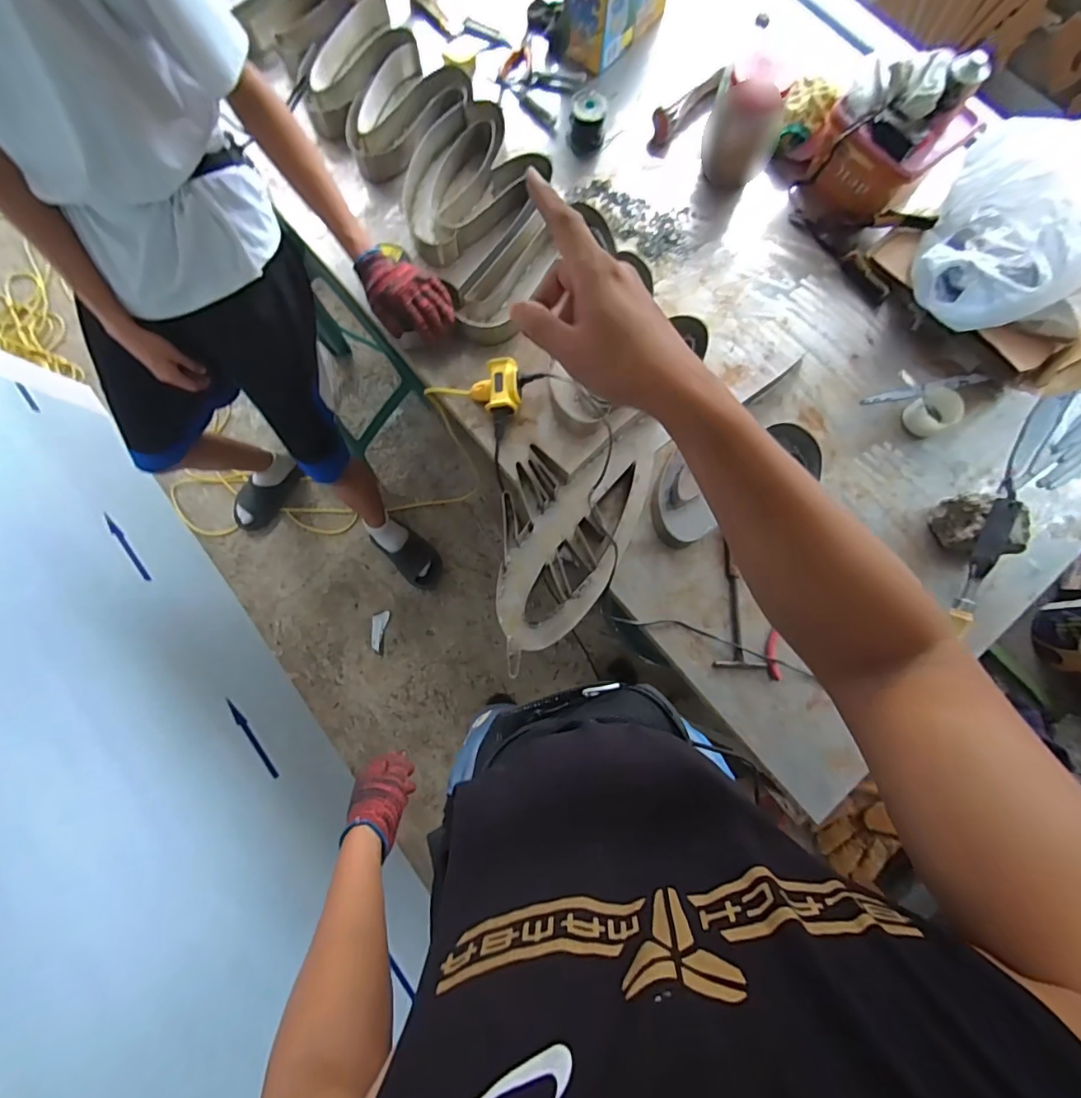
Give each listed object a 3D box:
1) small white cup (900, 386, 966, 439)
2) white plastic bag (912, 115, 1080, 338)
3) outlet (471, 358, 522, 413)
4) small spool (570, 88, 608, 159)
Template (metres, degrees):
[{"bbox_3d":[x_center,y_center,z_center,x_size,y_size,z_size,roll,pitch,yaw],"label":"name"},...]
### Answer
[{"bbox_3d":[0.653,-0.228,0.852,0.064,0.047,0.065,0,79,0],"label":"small white cup"},{"bbox_3d":[0.786,-0.481,0.804,0.292,0.162,0.300,26,80,5],"label":"white plastic bag"},{"bbox_3d":[-0.074,-0.267,0.851,0.081,0.063,0.076,3,79,1],"label":"outlet"},{"bbox_3d":[0.088,-0.801,0.961,0.068,0.083,0.069,0,79,0],"label":"small spool"}]

